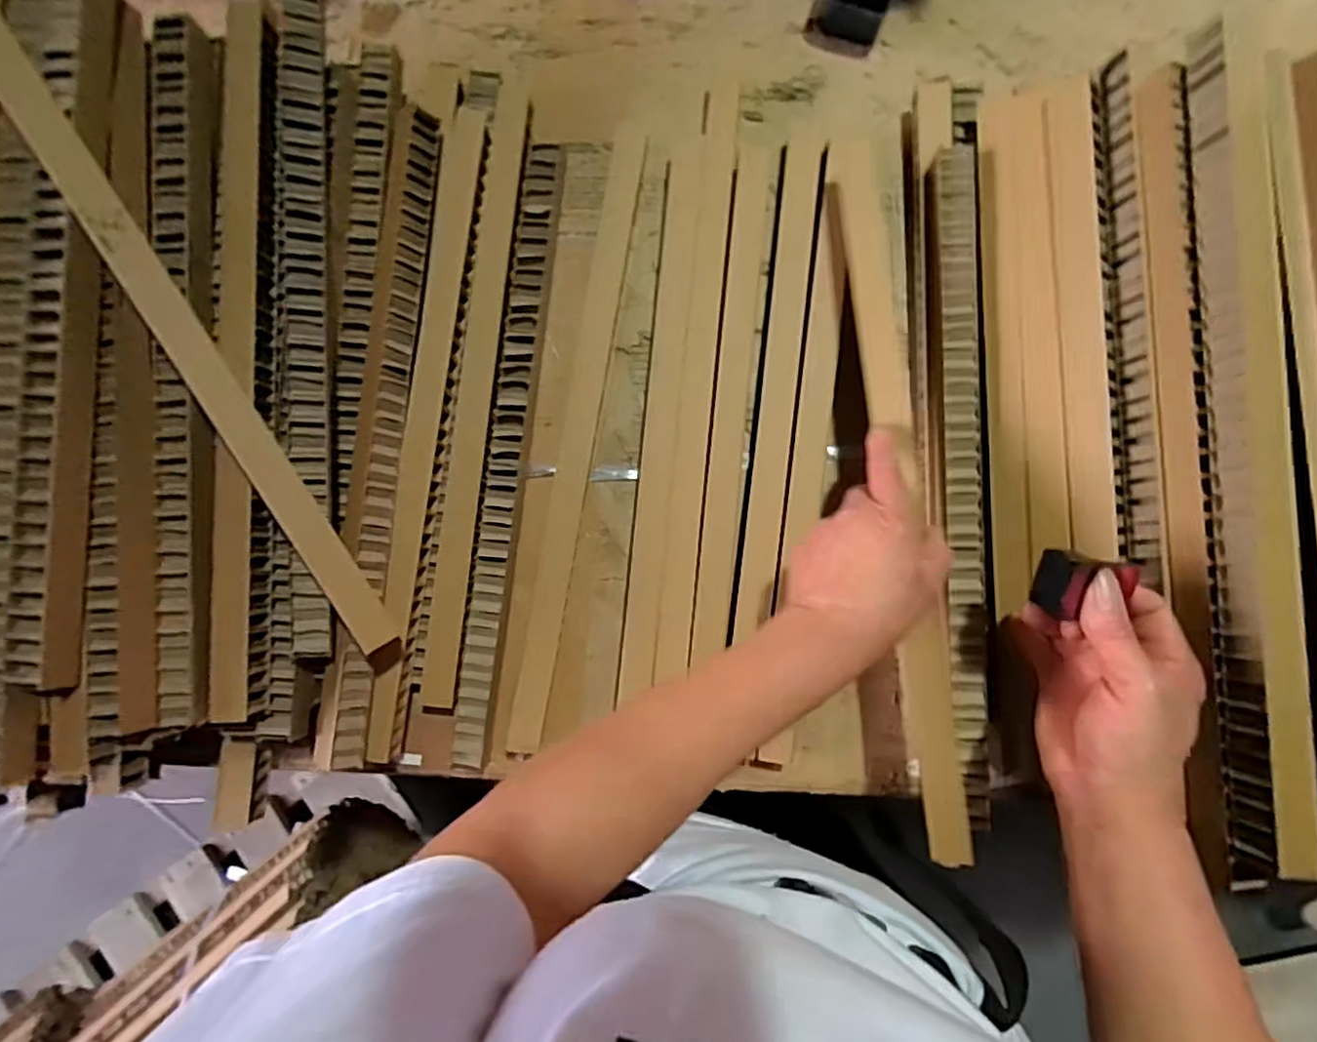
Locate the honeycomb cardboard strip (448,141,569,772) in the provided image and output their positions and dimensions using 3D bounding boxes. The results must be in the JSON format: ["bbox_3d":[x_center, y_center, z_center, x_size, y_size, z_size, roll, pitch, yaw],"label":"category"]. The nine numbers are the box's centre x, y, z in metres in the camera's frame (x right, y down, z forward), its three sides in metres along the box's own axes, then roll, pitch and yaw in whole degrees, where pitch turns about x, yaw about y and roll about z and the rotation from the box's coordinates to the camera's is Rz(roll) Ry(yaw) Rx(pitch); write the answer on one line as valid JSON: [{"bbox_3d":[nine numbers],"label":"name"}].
[{"bbox_3d":[-0.119,-0.058,0.542,0.033,0.021,0.496,7,85,1],"label":"honeycomb cardboard strip"}]

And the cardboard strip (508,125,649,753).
[{"bbox_3d":[-0.063,-0.070,0.546,0.027,0.026,0.495,9,86,2],"label":"cardboard strip"}]

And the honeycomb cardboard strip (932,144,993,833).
[{"bbox_3d":[0.224,-0.033,0.491,0.035,0.020,0.482,0,85,1],"label":"honeycomb cardboard strip"}]

